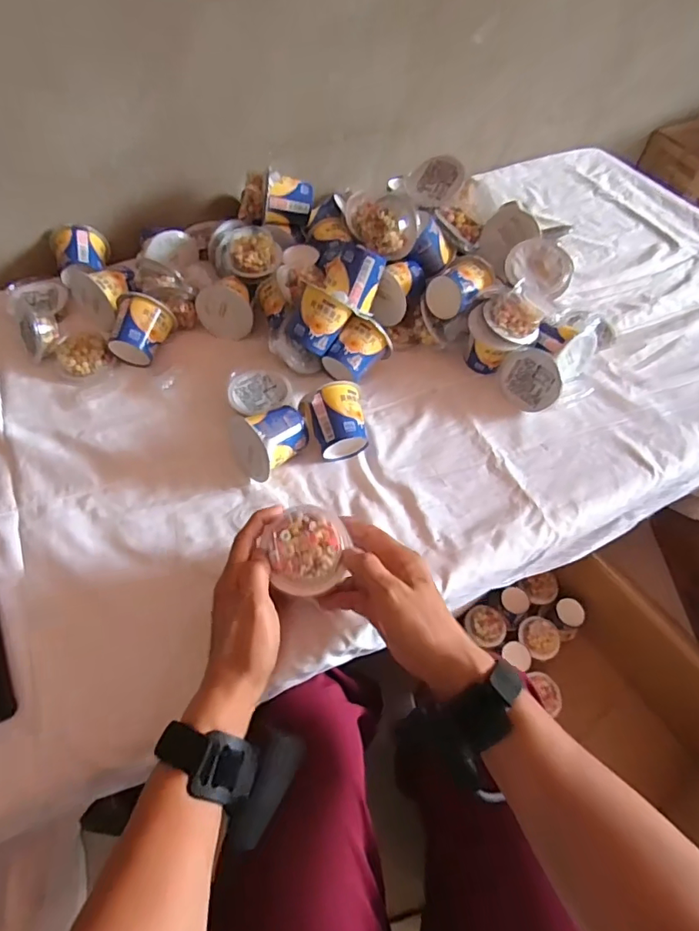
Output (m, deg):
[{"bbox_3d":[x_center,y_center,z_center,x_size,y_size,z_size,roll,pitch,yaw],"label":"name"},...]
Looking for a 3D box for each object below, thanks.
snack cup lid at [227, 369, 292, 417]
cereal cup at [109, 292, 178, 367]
[{"bbox_3d":[-0.098,-0.078,0.557,0.066,0.019,0.055,-19,58,-16],"label":"snack cup lid"},{"bbox_3d":[-0.237,-0.154,0.579,0.062,0.057,0.060,5,55,0],"label":"cereal cup"}]

